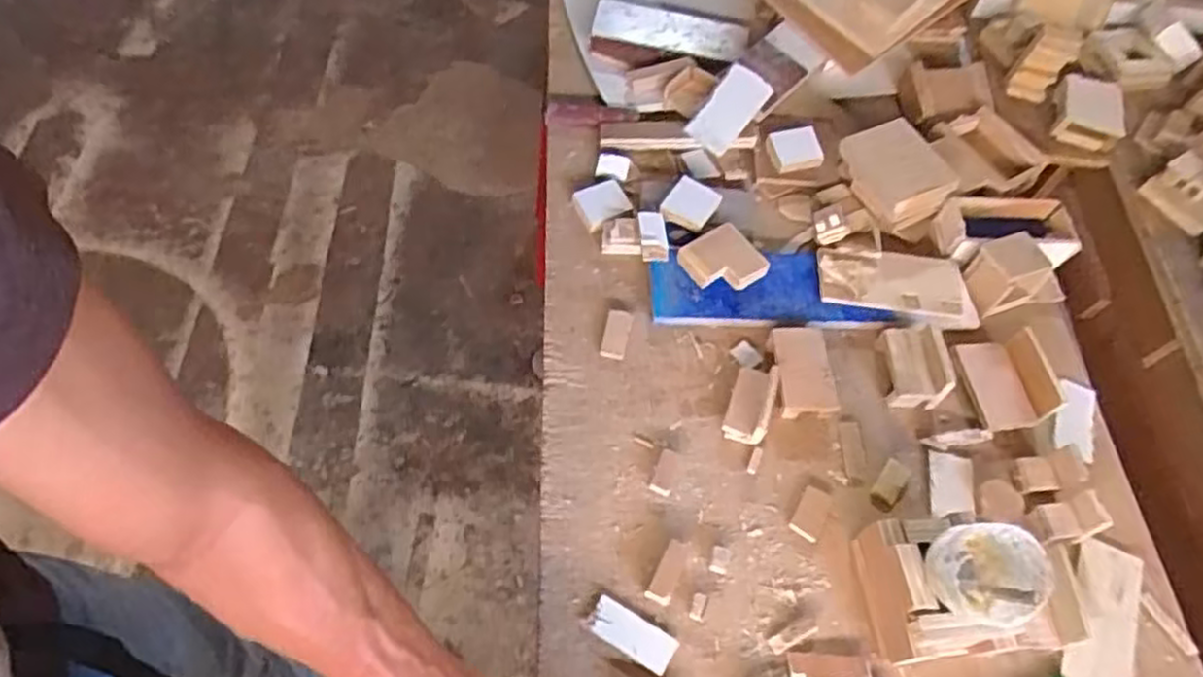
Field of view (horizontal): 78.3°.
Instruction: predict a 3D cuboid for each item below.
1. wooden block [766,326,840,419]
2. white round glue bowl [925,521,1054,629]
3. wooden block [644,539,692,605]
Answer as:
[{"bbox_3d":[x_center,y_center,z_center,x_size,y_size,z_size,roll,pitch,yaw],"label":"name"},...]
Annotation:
[{"bbox_3d":[0.185,0.027,0.676,0.053,0.021,0.084,-1,59,-5],"label":"wooden block"},{"bbox_3d":[0.260,0.164,0.504,0.063,0.059,0.064,2,59,-4],"label":"white round glue bowl"},{"bbox_3d":[0.054,0.184,0.584,0.021,0.010,0.051,25,60,10],"label":"wooden block"}]

